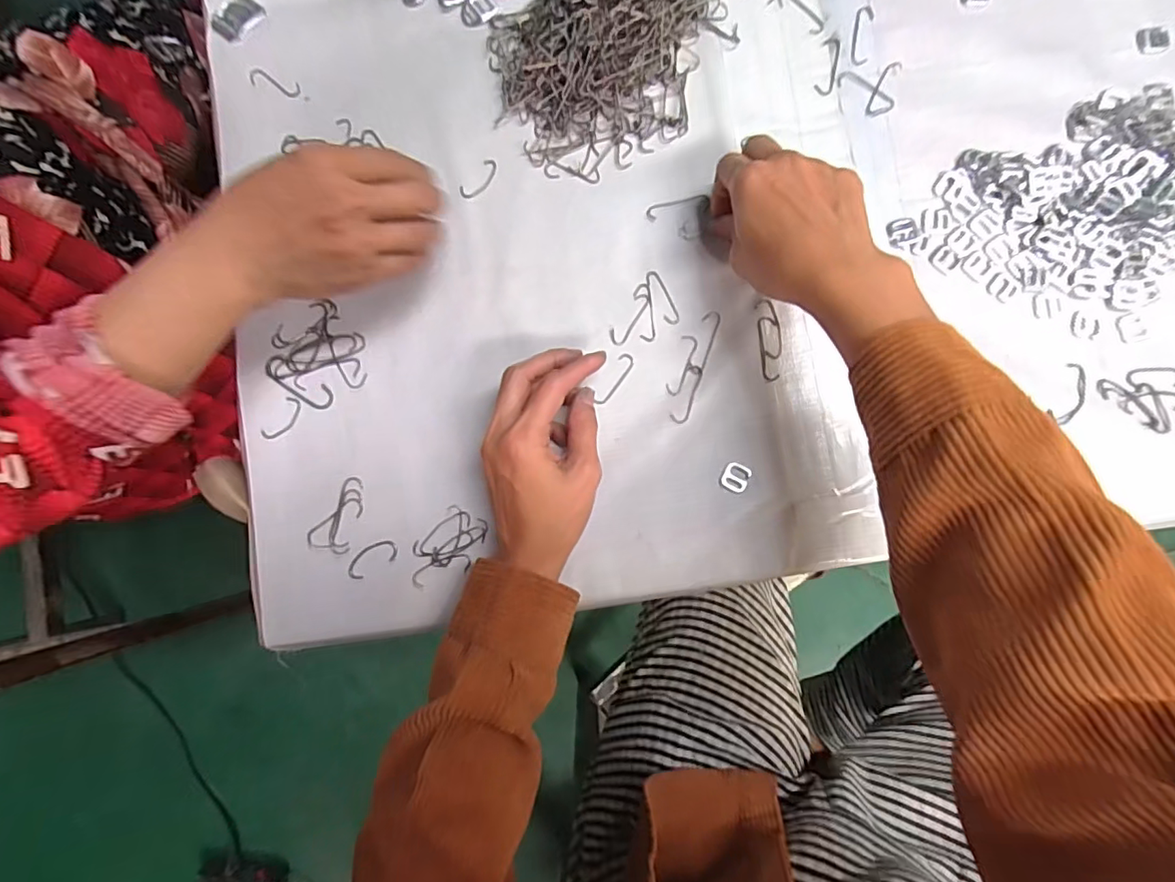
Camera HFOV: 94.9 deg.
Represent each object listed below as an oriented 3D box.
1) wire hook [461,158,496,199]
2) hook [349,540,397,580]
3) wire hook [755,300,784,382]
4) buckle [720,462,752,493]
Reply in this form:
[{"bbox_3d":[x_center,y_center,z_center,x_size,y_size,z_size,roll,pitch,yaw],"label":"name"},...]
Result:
[{"bbox_3d":[-0.076,-0.185,0.381,0.014,0.004,0.033,39,87,6],"label":"wire hook"},{"bbox_3d":[-0.144,0.078,0.361,0.036,0.004,0.017,-30,84,-1],"label":"hook"},{"bbox_3d":[0.123,-0.068,0.363,0.016,0.004,0.055,-6,84,2],"label":"wire hook"},{"bbox_3d":[0.098,0.024,0.353,0.017,0.004,0.018,27,86,5],"label":"buckle"}]

